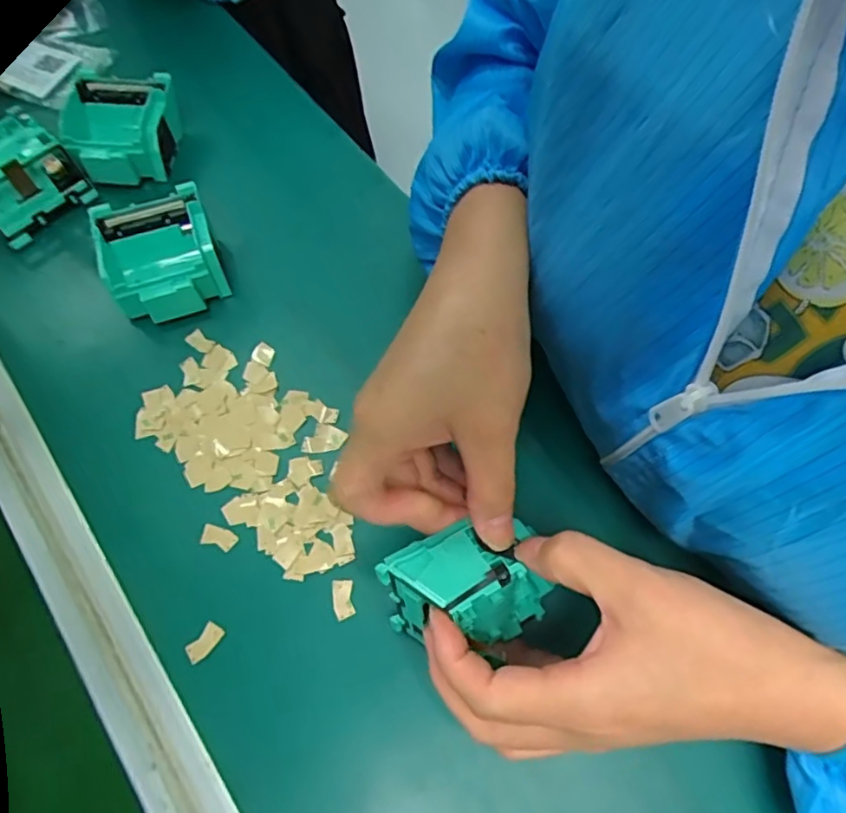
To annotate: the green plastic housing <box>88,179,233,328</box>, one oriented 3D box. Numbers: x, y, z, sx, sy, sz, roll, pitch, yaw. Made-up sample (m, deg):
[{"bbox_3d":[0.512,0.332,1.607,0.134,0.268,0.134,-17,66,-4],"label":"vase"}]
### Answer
[{"bbox_3d":[-0.174,-0.099,0.401,0.072,0.035,0.077,-17,67,-7],"label":"green plastic housing"}]

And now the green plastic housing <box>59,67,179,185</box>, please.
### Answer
[{"bbox_3d":[-0.219,-0.203,0.442,0.076,0.039,0.074,-2,67,1],"label":"green plastic housing"}]

